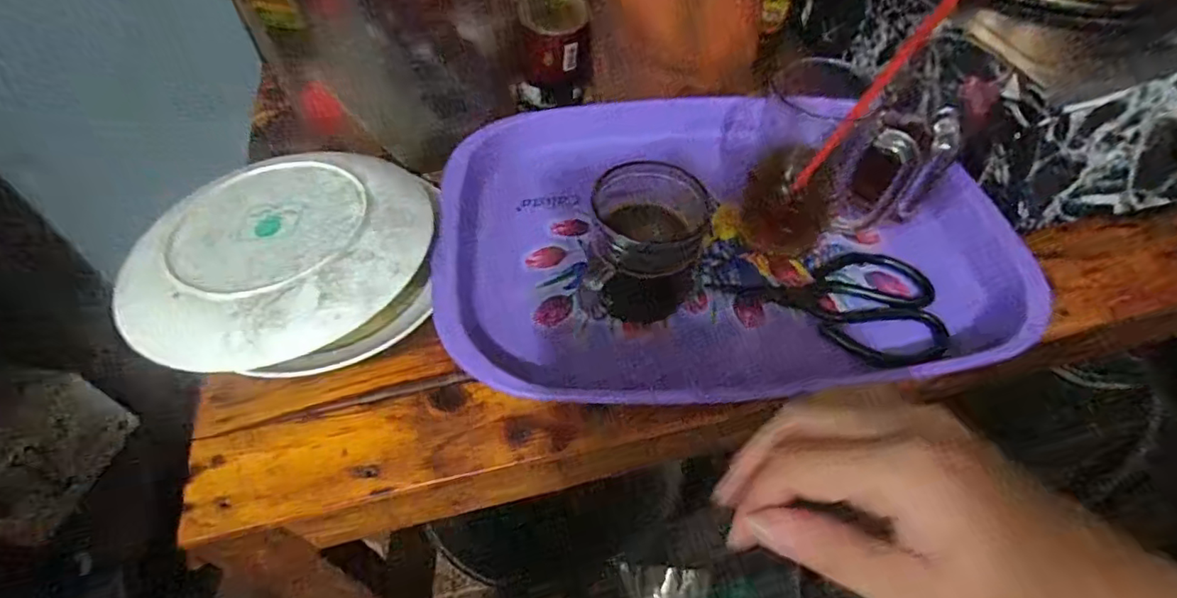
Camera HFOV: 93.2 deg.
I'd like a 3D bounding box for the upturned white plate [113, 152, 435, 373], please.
[{"bbox_3d":[-0.190,-0.032,0.353,0.157,0.019,0.171,1,52,-1],"label":"upturned white plate"}]

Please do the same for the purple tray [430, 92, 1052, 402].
[{"bbox_3d":[0.096,-0.056,0.431,0.405,0.044,0.273,-2,52,-4],"label":"purple tray"}]

